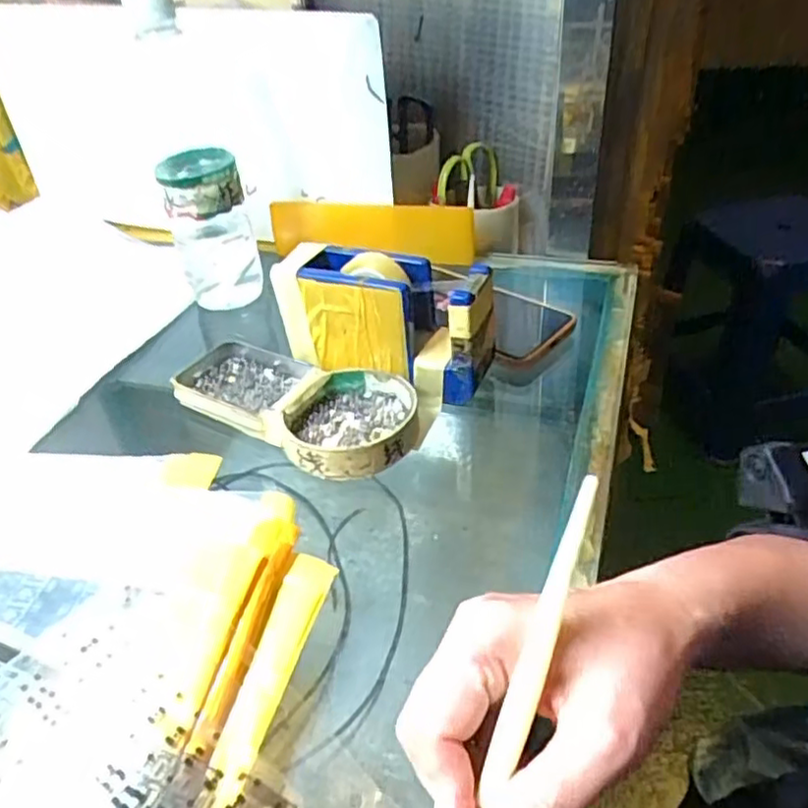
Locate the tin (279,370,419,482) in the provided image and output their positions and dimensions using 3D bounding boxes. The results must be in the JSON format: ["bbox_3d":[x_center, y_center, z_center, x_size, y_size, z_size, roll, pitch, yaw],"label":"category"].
[{"bbox_3d":[-0.032,0.010,0.416,0.079,0.021,0.084,-4,38,3],"label":"tin"}]

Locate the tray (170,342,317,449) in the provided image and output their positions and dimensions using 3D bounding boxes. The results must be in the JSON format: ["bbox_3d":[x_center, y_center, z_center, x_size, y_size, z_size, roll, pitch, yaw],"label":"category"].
[{"bbox_3d":[-0.106,-0.013,0.457,0.113,0.022,0.069,18,44,27],"label":"tray"}]

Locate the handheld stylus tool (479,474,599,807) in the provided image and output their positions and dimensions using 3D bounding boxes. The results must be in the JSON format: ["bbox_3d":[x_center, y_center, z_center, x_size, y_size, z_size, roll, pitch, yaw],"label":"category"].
[{"bbox_3d":[0.039,0.097,0.226,0.007,0.005,0.152,18,88,28],"label":"handheld stylus tool"}]

